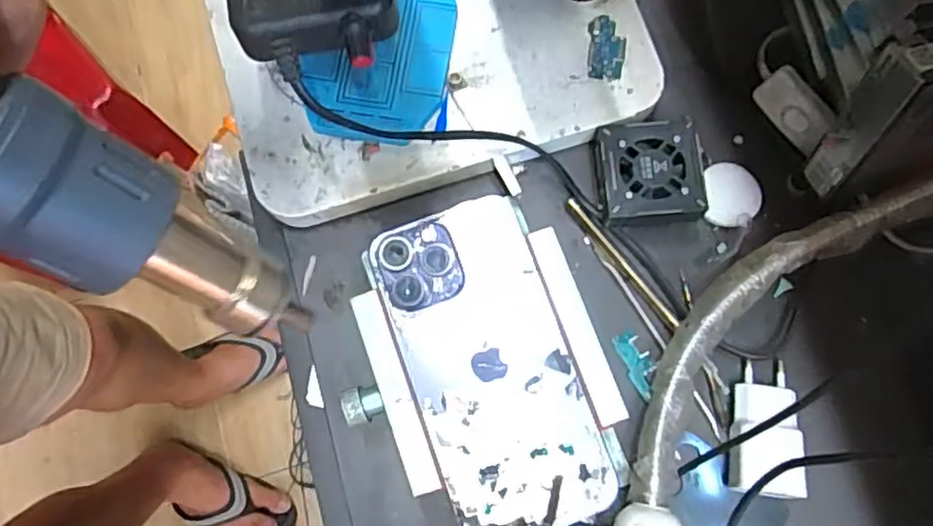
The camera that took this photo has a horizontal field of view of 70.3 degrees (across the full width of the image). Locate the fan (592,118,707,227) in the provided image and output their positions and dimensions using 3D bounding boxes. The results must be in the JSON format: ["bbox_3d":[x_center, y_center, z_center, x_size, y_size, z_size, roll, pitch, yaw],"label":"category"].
[{"bbox_3d":[0.108,-0.053,0.396,0.057,0.028,0.056,-3,78,0],"label":"fan"}]

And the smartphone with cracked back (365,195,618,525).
[{"bbox_3d":[0.011,0.049,0.318,0.077,0.005,0.155,-19,78,-4],"label":"smartphone with cracked back"}]

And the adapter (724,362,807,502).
[{"bbox_3d":[0.164,0.090,0.364,0.034,0.023,0.071,8,78,2],"label":"adapter"}]

